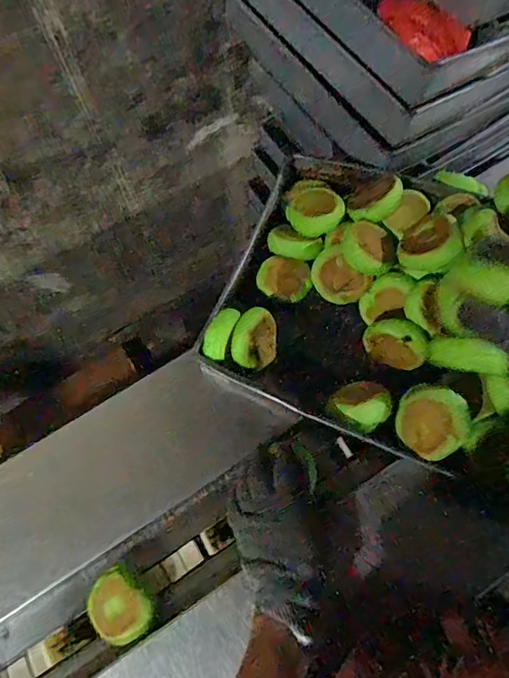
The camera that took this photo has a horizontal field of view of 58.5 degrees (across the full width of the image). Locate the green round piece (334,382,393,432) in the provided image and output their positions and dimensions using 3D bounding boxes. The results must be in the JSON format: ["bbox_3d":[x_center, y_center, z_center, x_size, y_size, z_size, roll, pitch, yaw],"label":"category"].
[{"bbox_3d":[0.136,0.079,0.562,0.062,0.031,0.060,0,72,-1],"label":"green round piece"}]

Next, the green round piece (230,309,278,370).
[{"bbox_3d":[-0.001,-0.001,0.588,0.028,0.065,0.075,1,89,44],"label":"green round piece"}]

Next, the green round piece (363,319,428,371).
[{"bbox_3d":[0.176,0.006,0.572,0.074,0.051,0.046,27,74,7],"label":"green round piece"}]

